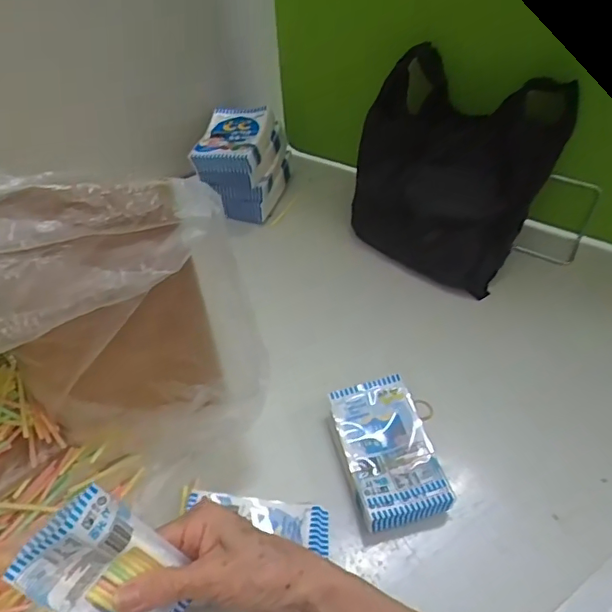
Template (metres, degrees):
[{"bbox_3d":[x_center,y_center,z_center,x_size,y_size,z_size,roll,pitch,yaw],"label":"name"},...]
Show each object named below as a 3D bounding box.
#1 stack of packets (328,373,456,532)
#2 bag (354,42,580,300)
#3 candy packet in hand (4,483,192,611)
[{"bbox_3d":[0.066,0.119,0.466,0.069,0.032,0.120,-11,51,-8],"label":"stack of packets"},{"bbox_3d":[0.144,-0.134,0.575,0.172,0.179,0.113,35,59,26],"label":"bag"},{"bbox_3d":[-0.109,0.158,0.326,0.062,0.103,0.012,-49,23,-22],"label":"candy packet in hand"}]

